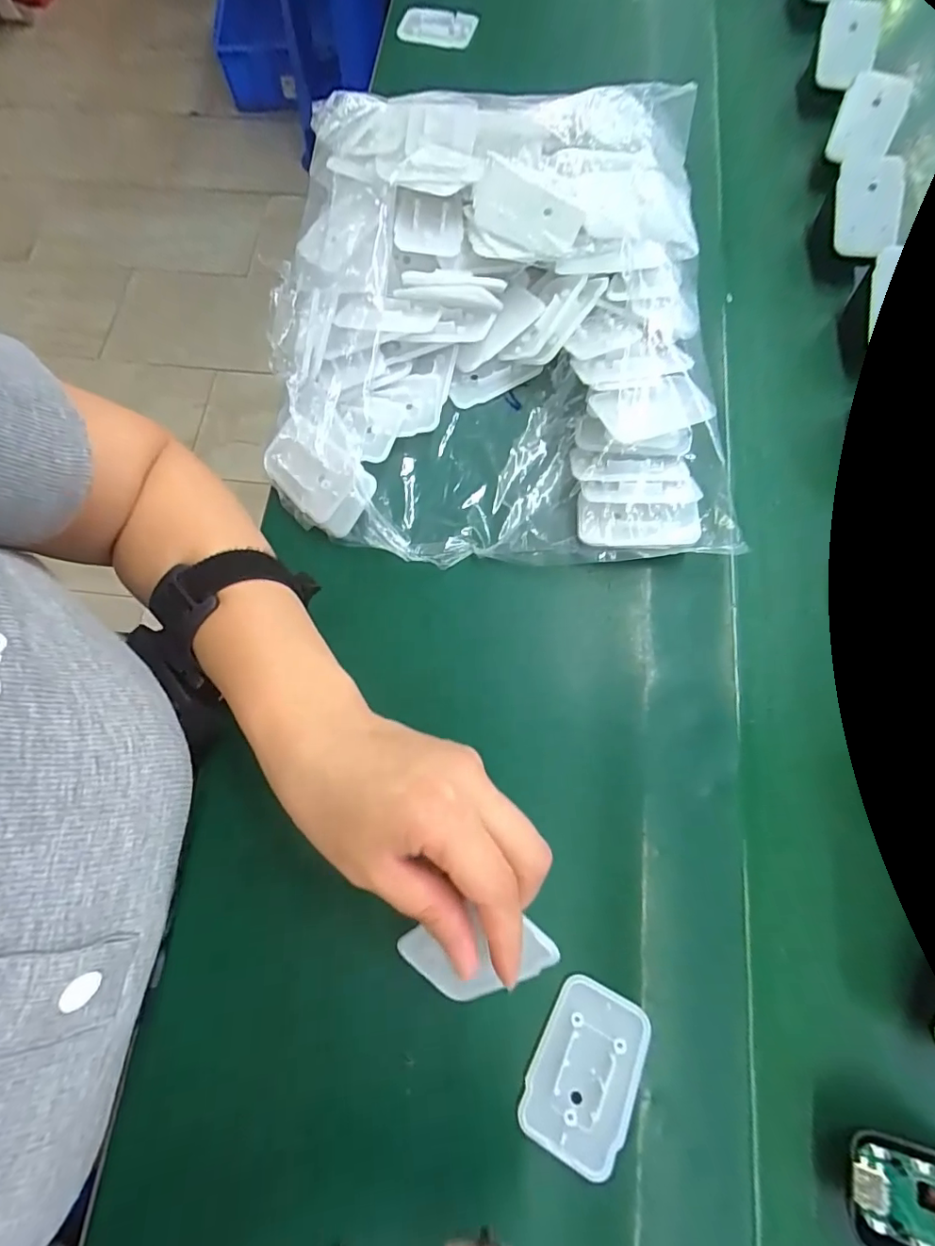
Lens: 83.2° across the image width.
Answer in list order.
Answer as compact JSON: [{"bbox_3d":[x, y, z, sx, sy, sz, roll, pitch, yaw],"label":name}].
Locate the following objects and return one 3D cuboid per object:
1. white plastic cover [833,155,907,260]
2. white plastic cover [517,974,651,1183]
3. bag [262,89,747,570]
[{"bbox_3d":[0.269,-0.280,0.354,0.037,0.008,0.063,8,96,24],"label":"white plastic cover"},{"bbox_3d":[0.055,0.208,0.243,0.044,0.008,0.069,25,75,8],"label":"white plastic cover"},{"bbox_3d":[0.014,-0.194,0.332,0.275,0.079,0.314,0,73,0],"label":"bag"}]

